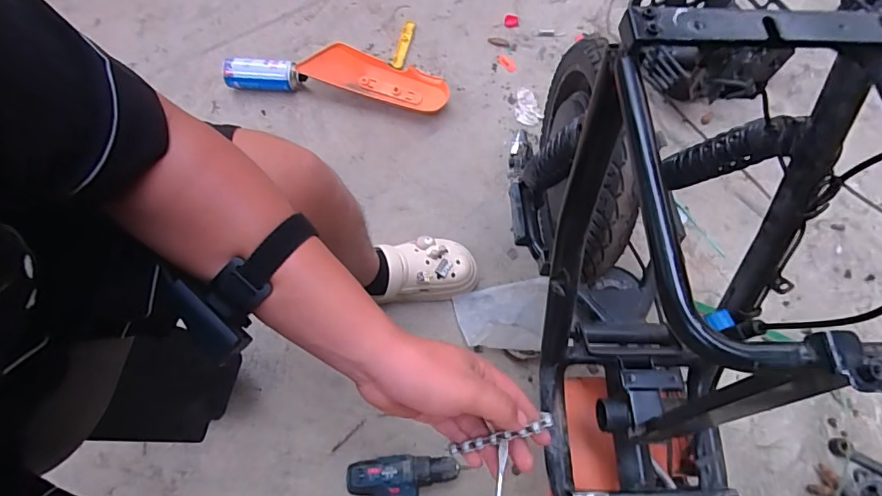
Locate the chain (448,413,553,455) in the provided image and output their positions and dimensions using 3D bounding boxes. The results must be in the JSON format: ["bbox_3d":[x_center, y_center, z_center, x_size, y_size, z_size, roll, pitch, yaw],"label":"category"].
[{"bbox_3d":[0.048,0.155,0.396,0.092,0.011,0.013,-21,68,15],"label":"chain"}]

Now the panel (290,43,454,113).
[{"bbox_3d":[-0.147,-0.396,1.104,0.341,0.053,0.102,14,70,4],"label":"panel"}]

